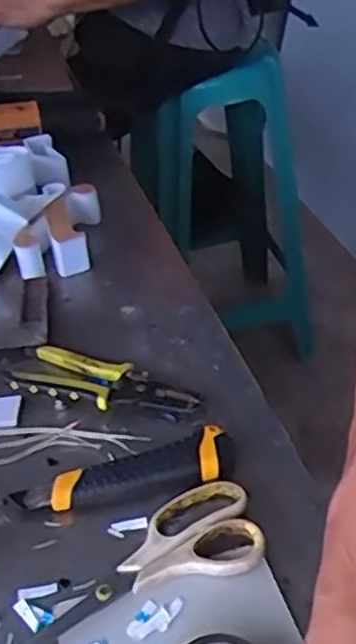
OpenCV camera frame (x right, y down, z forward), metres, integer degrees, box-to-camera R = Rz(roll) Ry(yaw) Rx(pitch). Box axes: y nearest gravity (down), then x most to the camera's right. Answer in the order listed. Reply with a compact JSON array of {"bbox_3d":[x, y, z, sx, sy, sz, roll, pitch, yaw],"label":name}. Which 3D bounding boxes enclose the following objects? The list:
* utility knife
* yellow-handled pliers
[{"bbox_3d":[-0.038,0.111,0.558,0.161,0.018,0.038,-13,39,-9],"label":"utility knife"},{"bbox_3d":[-0.058,0.049,0.638,0.155,0.019,0.055,10,41,18],"label":"yellow-handled pliers"}]

